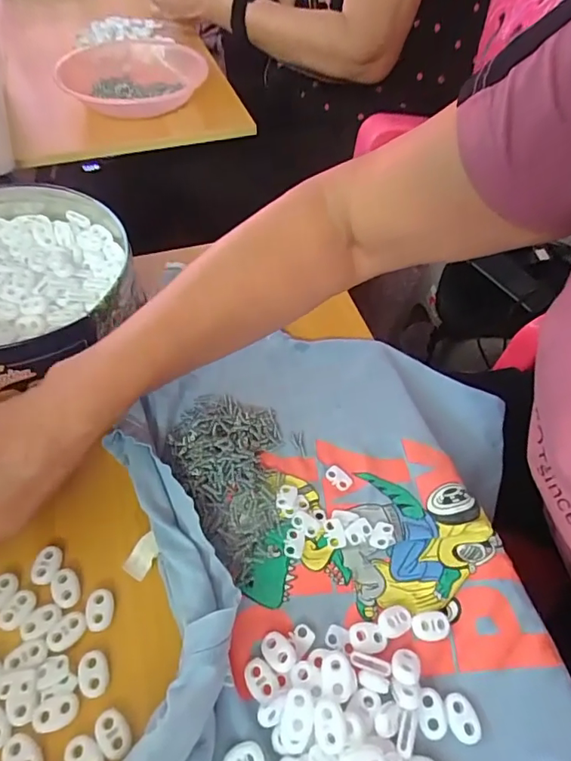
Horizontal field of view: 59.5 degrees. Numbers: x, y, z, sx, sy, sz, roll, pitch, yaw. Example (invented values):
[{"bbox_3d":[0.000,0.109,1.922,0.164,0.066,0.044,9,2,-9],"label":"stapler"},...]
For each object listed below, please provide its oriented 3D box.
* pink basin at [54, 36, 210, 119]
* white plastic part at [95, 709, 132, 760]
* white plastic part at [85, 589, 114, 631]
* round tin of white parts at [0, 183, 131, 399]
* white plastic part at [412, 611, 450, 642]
[{"bbox_3d":[-0.211,-0.405,0.689,0.198,0.057,0.206,1,52,-1],"label":"pink basin"},{"bbox_3d":[-0.088,0.179,0.254,0.014,0.004,0.022,-29,58,-22],"label":"white plastic part"},{"bbox_3d":[-0.108,0.133,0.290,0.015,0.004,0.022,-8,53,-8],"label":"white plastic part"},{"bbox_3d":[-0.220,-0.080,0.400,0.219,0.064,0.183,38,60,24],"label":"round tin of white parts"},{"bbox_3d":[0.084,0.142,0.288,0.022,0.006,0.015,-5,52,-6],"label":"white plastic part"}]

